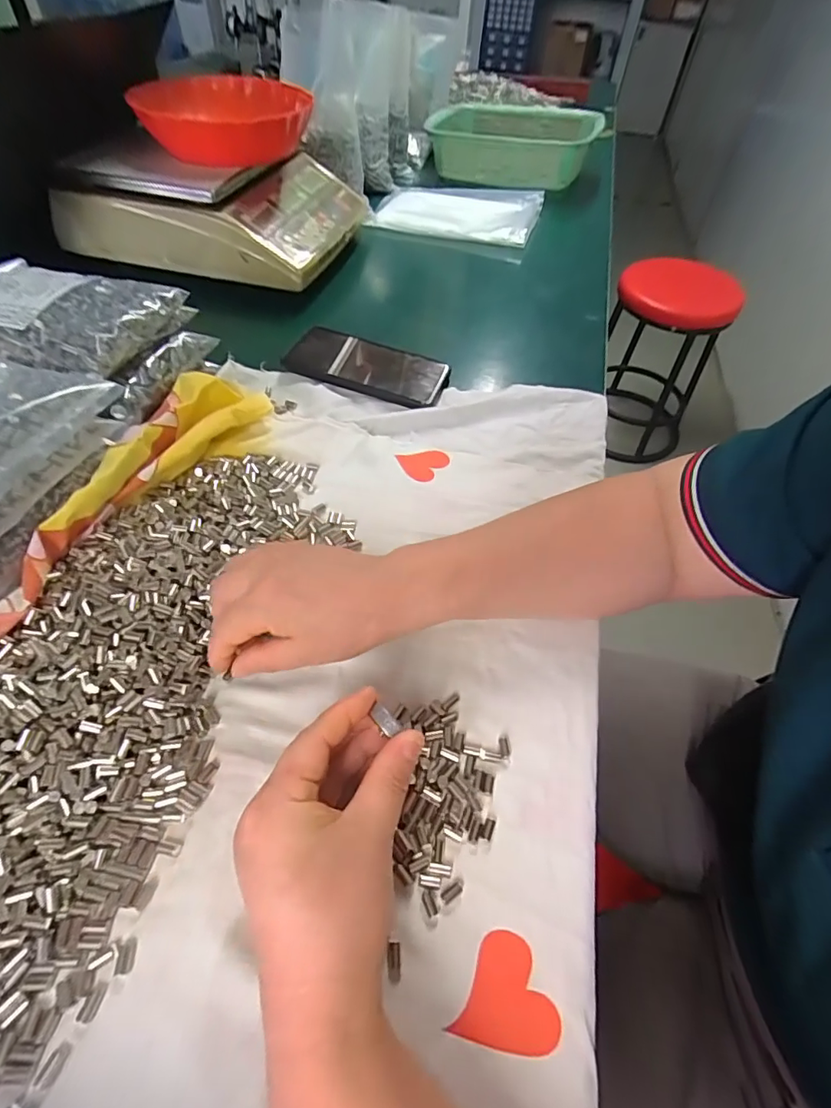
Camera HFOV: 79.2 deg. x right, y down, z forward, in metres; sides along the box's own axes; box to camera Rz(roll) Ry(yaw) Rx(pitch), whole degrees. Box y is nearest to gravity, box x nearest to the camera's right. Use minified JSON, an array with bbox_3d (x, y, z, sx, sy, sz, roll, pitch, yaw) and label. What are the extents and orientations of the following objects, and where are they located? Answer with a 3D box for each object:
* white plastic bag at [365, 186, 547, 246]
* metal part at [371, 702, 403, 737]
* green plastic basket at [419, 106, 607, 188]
[{"bbox_3d":[0.068,-0.555,0.821,0.254,0.043,0.186,15,52,7],"label":"white plastic bag"},{"bbox_3d":[-0.015,0.081,0.247,0.008,0.004,0.016,-35,60,-26],"label":"metal part"},{"bbox_3d":[0.181,-0.761,0.938,0.290,0.102,0.232,18,53,10],"label":"green plastic basket"}]

